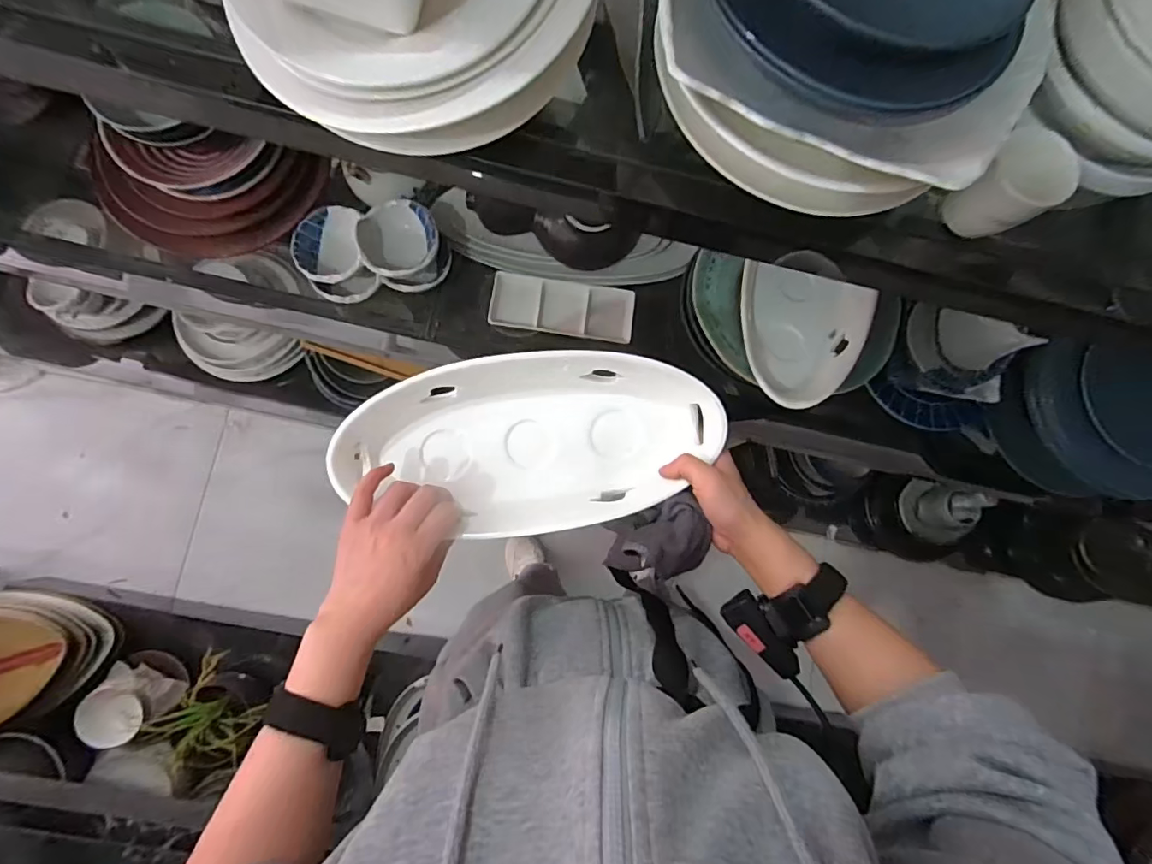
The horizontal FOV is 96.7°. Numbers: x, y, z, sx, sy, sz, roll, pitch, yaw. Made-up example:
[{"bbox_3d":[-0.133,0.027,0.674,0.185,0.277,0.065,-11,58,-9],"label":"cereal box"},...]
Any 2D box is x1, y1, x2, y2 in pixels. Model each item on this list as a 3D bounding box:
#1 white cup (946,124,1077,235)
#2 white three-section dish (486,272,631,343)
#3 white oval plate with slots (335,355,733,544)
[{"bbox_3d":[0.351,-0.199,0.421,0.066,0.064,0.062,1,82,-5],"label":"white cup"},{"bbox_3d":[-0.019,-0.184,0.762,0.208,0.017,0.077,7,82,-4],"label":"white three-section dish"},{"bbox_3d":[-0.040,0.010,0.448,0.315,0.054,0.150,-3,83,2],"label":"white oval plate with slots"}]

